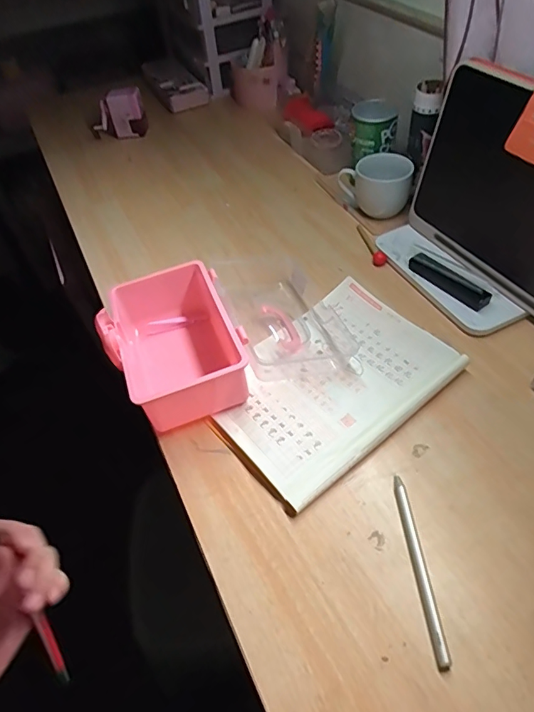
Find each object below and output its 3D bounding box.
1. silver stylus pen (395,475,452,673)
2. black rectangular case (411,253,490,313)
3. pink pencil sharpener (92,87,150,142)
[{"bbox_3d":[0.125,0.170,0.399,0.011,0.006,0.149,-5,49,2],"label":"silver stylus pen"},{"bbox_3d":[0.225,-0.092,0.603,0.021,0.022,0.111,-32,53,-20],"label":"black rectangular case"},{"bbox_3d":[-0.300,-0.481,0.972,0.111,0.089,0.068,-16,49,-8],"label":"pink pencil sharpener"}]

